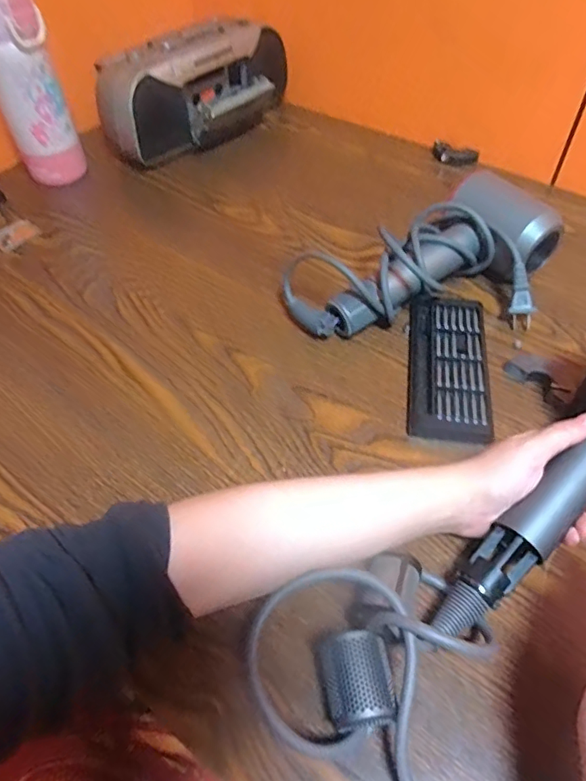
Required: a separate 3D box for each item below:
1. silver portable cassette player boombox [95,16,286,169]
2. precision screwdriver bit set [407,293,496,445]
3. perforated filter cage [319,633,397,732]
[{"bbox_3d":[-0.104,-0.377,0.673,0.267,0.126,0.091,-33,59,-21],"label":"silver portable cassette player boombox"},{"bbox_3d":[0.136,-0.023,0.460,0.065,0.014,0.158,6,53,6],"label":"precision screwdriver bit set"},{"bbox_3d":[0.036,0.167,0.299,0.036,0.037,0.044,-8,53,-4],"label":"perforated filter cage"}]

